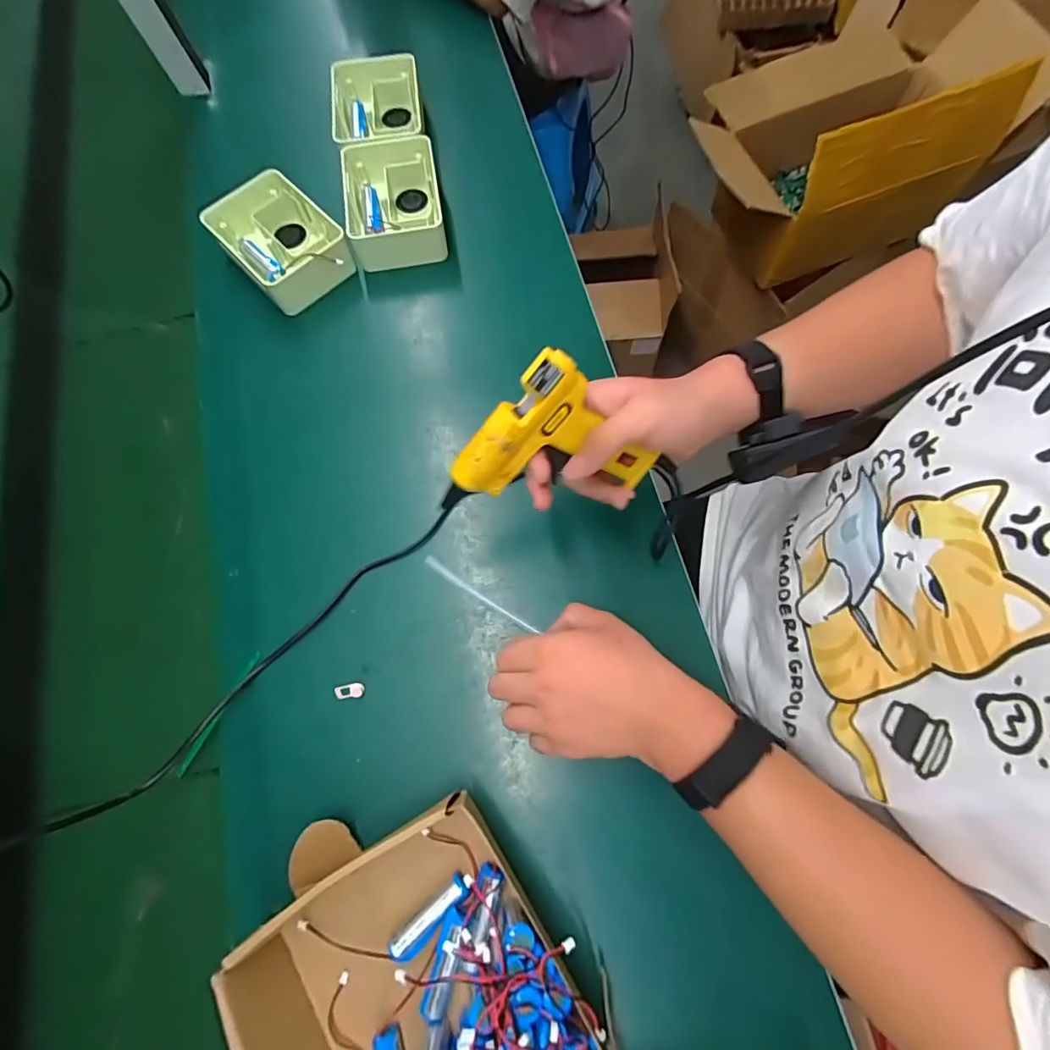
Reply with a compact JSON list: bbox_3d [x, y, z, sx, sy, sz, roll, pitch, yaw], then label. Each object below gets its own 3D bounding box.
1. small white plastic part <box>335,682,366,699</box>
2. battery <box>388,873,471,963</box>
[{"bbox_3d":[-0.154,0.145,0.435,0.025,0.006,0.012,-5,70,-1],"label":"small white plastic part"},{"bbox_3d":[-0.071,0.295,0.372,0.070,0.015,0.017,-40,75,-13],"label":"battery"}]

